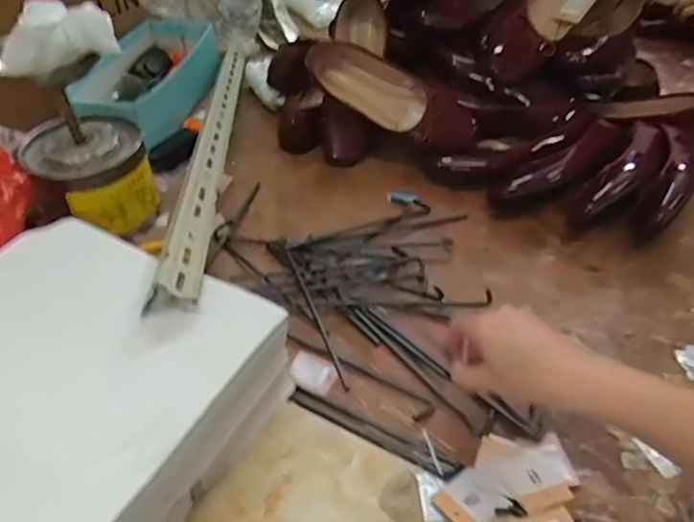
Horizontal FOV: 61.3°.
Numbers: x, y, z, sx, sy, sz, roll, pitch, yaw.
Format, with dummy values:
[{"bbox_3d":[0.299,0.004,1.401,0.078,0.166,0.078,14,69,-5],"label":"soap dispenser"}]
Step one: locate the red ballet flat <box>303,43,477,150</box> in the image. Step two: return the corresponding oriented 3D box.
[{"bbox_3d":[0.059,-0.222,0.794,0.242,0.077,0.045,27,11,-6],"label":"red ballet flat"}]

